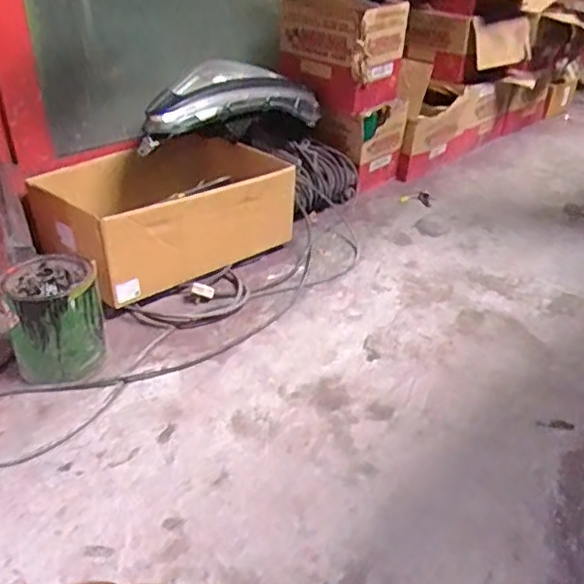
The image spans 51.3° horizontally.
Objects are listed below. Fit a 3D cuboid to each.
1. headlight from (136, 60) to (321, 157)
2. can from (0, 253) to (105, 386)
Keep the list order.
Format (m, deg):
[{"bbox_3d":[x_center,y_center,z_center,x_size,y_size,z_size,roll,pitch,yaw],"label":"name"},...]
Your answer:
[{"bbox_3d":[-0.172,-0.489,1.565,0.559,0.158,0.183,-22,35,-33],"label":"headlight"},{"bbox_3d":[-0.429,0.052,1.112,0.157,0.193,0.150,0,32,0],"label":"can"}]

